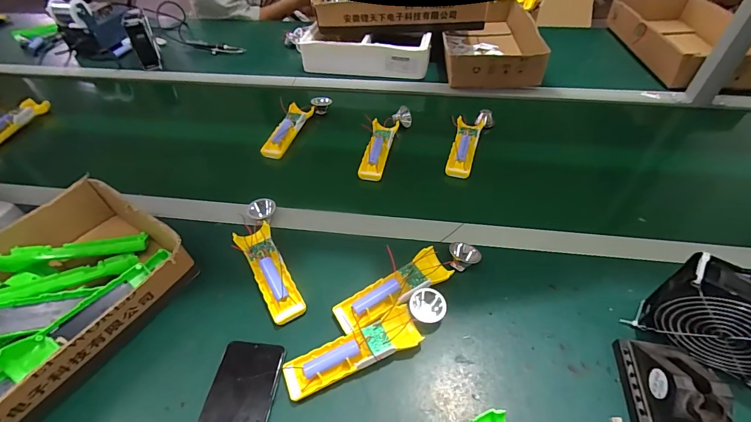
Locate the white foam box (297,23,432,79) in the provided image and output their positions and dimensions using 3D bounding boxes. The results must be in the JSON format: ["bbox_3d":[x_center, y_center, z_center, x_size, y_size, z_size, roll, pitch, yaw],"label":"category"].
[{"bbox_3d":[-0.025,-0.406,0.920,0.316,0.090,0.101,9,48,11],"label":"white foam box"}]

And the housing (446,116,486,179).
[{"bbox_3d":[0.175,-0.131,0.698,0.052,0.029,0.172,11,49,12],"label":"housing"}]

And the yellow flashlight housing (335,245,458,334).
[{"bbox_3d":[0.024,0.104,0.475,0.157,0.028,0.048,-27,52,-20],"label":"yellow flashlight housing"}]

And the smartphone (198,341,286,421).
[{"bbox_3d":[-0.154,0.223,0.392,0.075,0.009,0.158,5,48,7],"label":"smartphone"}]

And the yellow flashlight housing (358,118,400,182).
[{"bbox_3d":[0.006,-0.121,0.698,0.048,0.025,0.154,8,48,10],"label":"yellow flashlight housing"}]

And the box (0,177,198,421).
[{"bbox_3d":[-0.451,0.149,0.421,0.233,0.088,0.418,24,53,23],"label":"box"}]

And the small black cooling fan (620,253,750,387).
[{"bbox_3d":[0.370,0.115,0.386,0.117,0.119,0.053,27,54,25],"label":"small black cooling fan"}]

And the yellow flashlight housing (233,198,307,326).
[{"bbox_3d":[-0.155,0.065,0.519,0.062,0.031,0.202,-20,50,-15],"label":"yellow flashlight housing"}]

